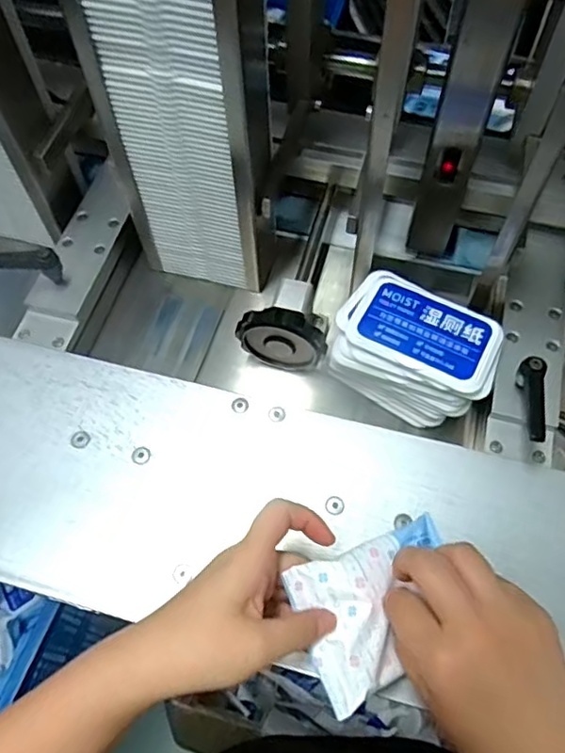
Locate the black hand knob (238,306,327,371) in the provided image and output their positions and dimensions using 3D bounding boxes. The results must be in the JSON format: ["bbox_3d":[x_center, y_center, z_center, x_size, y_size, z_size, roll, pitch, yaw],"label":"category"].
[{"bbox_3d":[-0.001,-0.032,0.504,0.074,0.061,0.022,15,63,9],"label":"black hand knob"}]

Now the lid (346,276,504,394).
[{"bbox_3d":[0.113,-0.035,0.475,0.109,0.010,0.070,29,66,16],"label":"lid"}]

